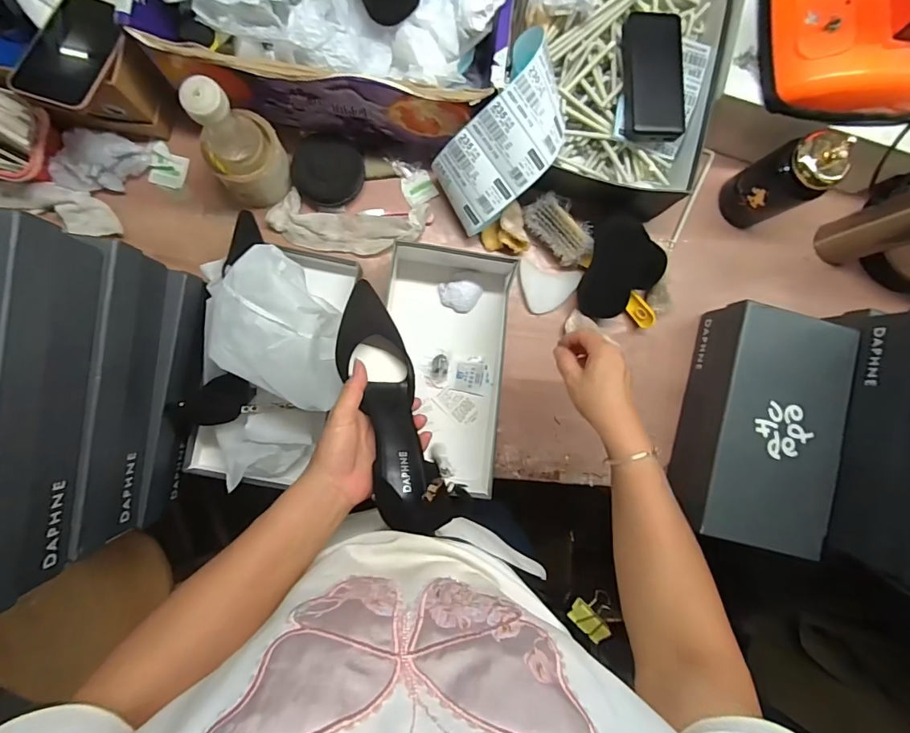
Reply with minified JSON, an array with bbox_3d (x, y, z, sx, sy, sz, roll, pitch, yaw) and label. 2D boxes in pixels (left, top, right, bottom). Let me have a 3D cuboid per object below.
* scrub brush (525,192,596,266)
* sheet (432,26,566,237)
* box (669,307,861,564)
[{"bbox_3d":[0.146,-0.186,0.622,0.103,0.033,0.058,47,116,0],"label":"scrub brush"},{"bbox_3d":[0.060,-0.269,0.551,0.112,0.043,0.206,36,121,-14],"label":"sheet"},{"bbox_3d":[0.402,0.077,0.602,0.158,0.107,0.291,13,88,-4],"label":"box"}]

